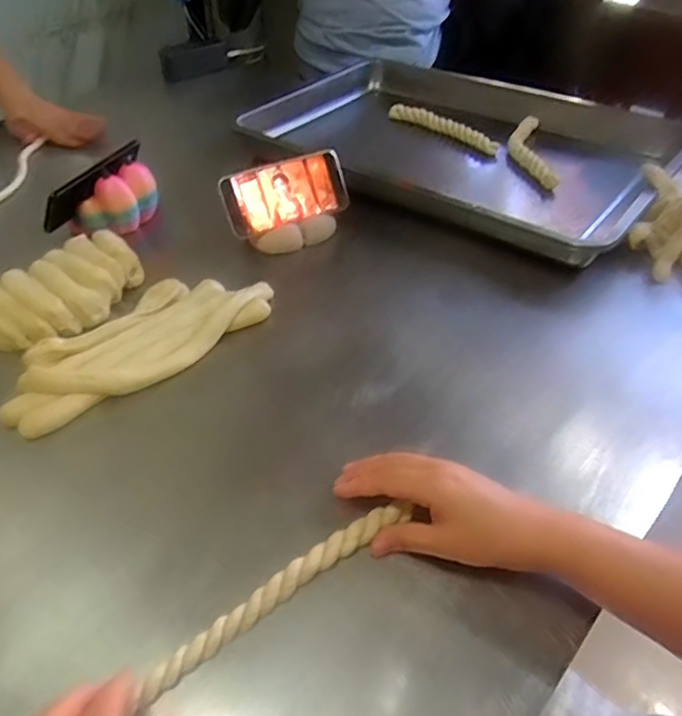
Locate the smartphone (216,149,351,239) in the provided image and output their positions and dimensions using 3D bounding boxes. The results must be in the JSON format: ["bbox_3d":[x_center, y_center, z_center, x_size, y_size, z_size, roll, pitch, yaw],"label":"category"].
[{"bbox_3d":[-0.065,-0.200,0.723,0.154,0.076,0.012,-22,10,-21],"label":"smartphone"}]

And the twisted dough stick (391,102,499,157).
[{"bbox_3d":[0.163,-0.366,0.941,0.204,0.021,0.031,33,53,29],"label":"twisted dough stick"}]

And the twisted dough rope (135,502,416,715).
[{"bbox_3d":[-0.107,0.211,0.352,0.056,0.014,0.406,33,54,30],"label":"twisted dough rope"}]

